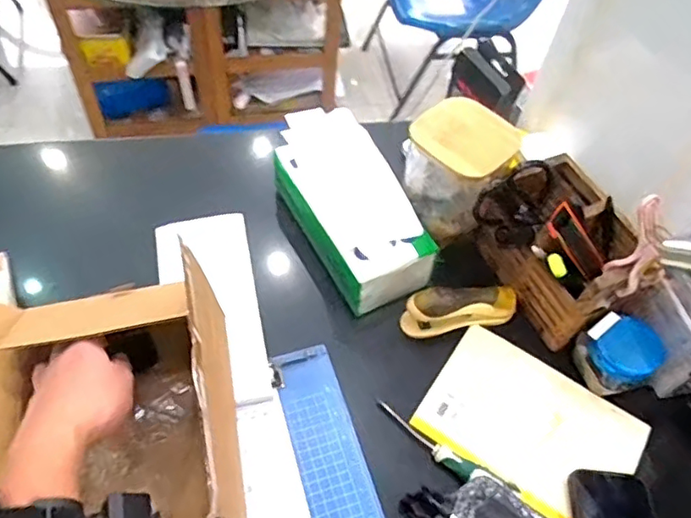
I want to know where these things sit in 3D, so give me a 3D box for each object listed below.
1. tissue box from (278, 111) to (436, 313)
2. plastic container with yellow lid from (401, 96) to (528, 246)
[{"bbox_3d":[0.003,-0.063,0.679,0.106,0.070,0.238,-20,59,-18],"label":"tissue box"},{"bbox_3d":[0.127,-0.100,0.648,0.112,0.130,0.092,29,57,15],"label":"plastic container with yellow lid"}]

